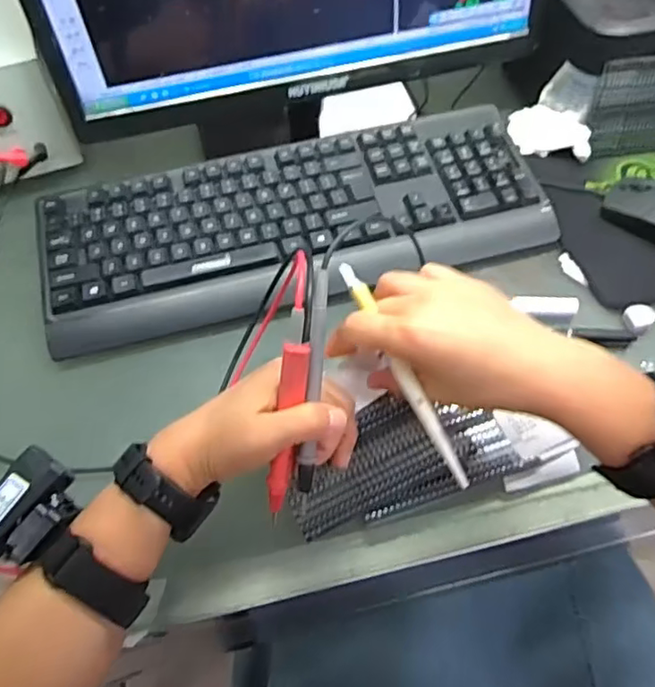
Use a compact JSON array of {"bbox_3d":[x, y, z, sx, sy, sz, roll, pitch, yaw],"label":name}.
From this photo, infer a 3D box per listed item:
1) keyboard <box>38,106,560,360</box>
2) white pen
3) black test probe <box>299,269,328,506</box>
[{"bbox_3d":[-0.025,-0.109,0.537,0.435,0.045,0.156,-14,57,-7],"label":"keyboard"},{"bbox_3d":[0.045,0.018,0.362,0.012,0.009,0.150,-25,81,-14],"label":"white pen"},{"bbox_3d":[-0.008,0.025,0.351,0.008,0.009,0.133,6,95,6],"label":"black test probe"}]

